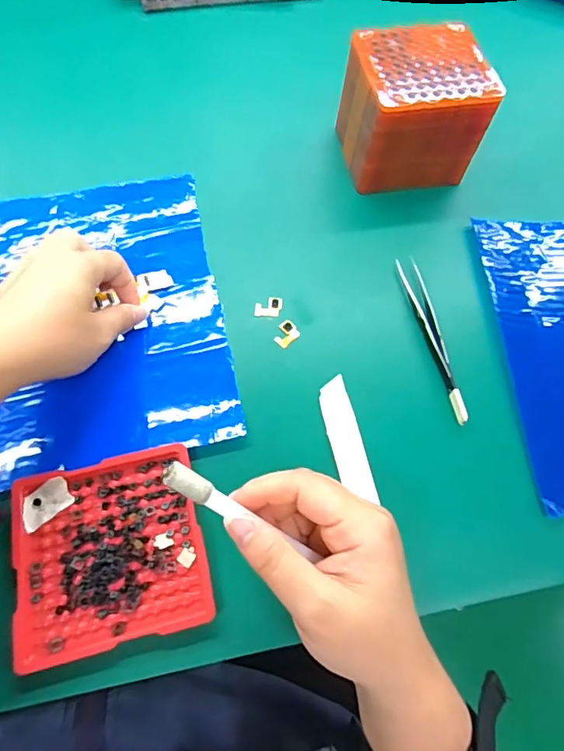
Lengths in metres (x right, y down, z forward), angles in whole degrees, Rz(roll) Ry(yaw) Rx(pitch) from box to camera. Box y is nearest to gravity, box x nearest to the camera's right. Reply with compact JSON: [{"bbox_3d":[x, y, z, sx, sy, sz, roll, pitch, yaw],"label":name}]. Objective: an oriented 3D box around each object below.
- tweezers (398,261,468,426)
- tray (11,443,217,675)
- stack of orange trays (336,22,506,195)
[{"bbox_3d":[0.102,-0.029,0.339,0.014,0.005,0.128,-7,63,-6],"label":"tweezers"},{"bbox_3d":[-0.095,0.095,0.275,0.098,0.006,0.098,-12,64,-8],"label":"tray"},{"bbox_3d":[0.098,-0.199,0.387,0.092,0.084,0.086,-10,64,-8],"label":"stack of orange trays"}]

